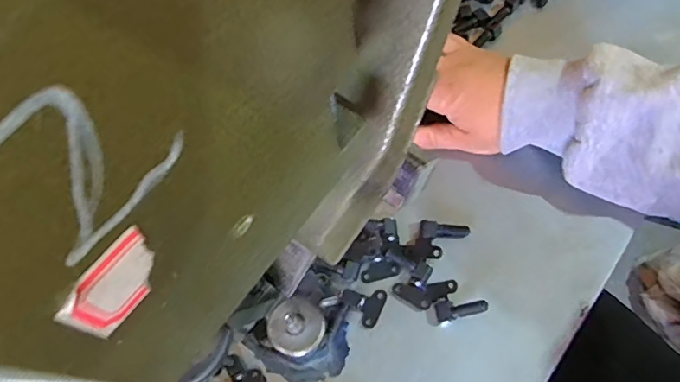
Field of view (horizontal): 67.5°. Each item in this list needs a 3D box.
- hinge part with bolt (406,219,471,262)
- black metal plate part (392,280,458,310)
[{"bbox_3d":[0.070,0.034,0.377,0.046,0.009,0.028,-37,67,-12],"label":"hinge part with bolt"},{"bbox_3d":[0.062,0.075,0.366,0.045,0.004,0.018,-5,65,3],"label":"black metal plate part"}]

